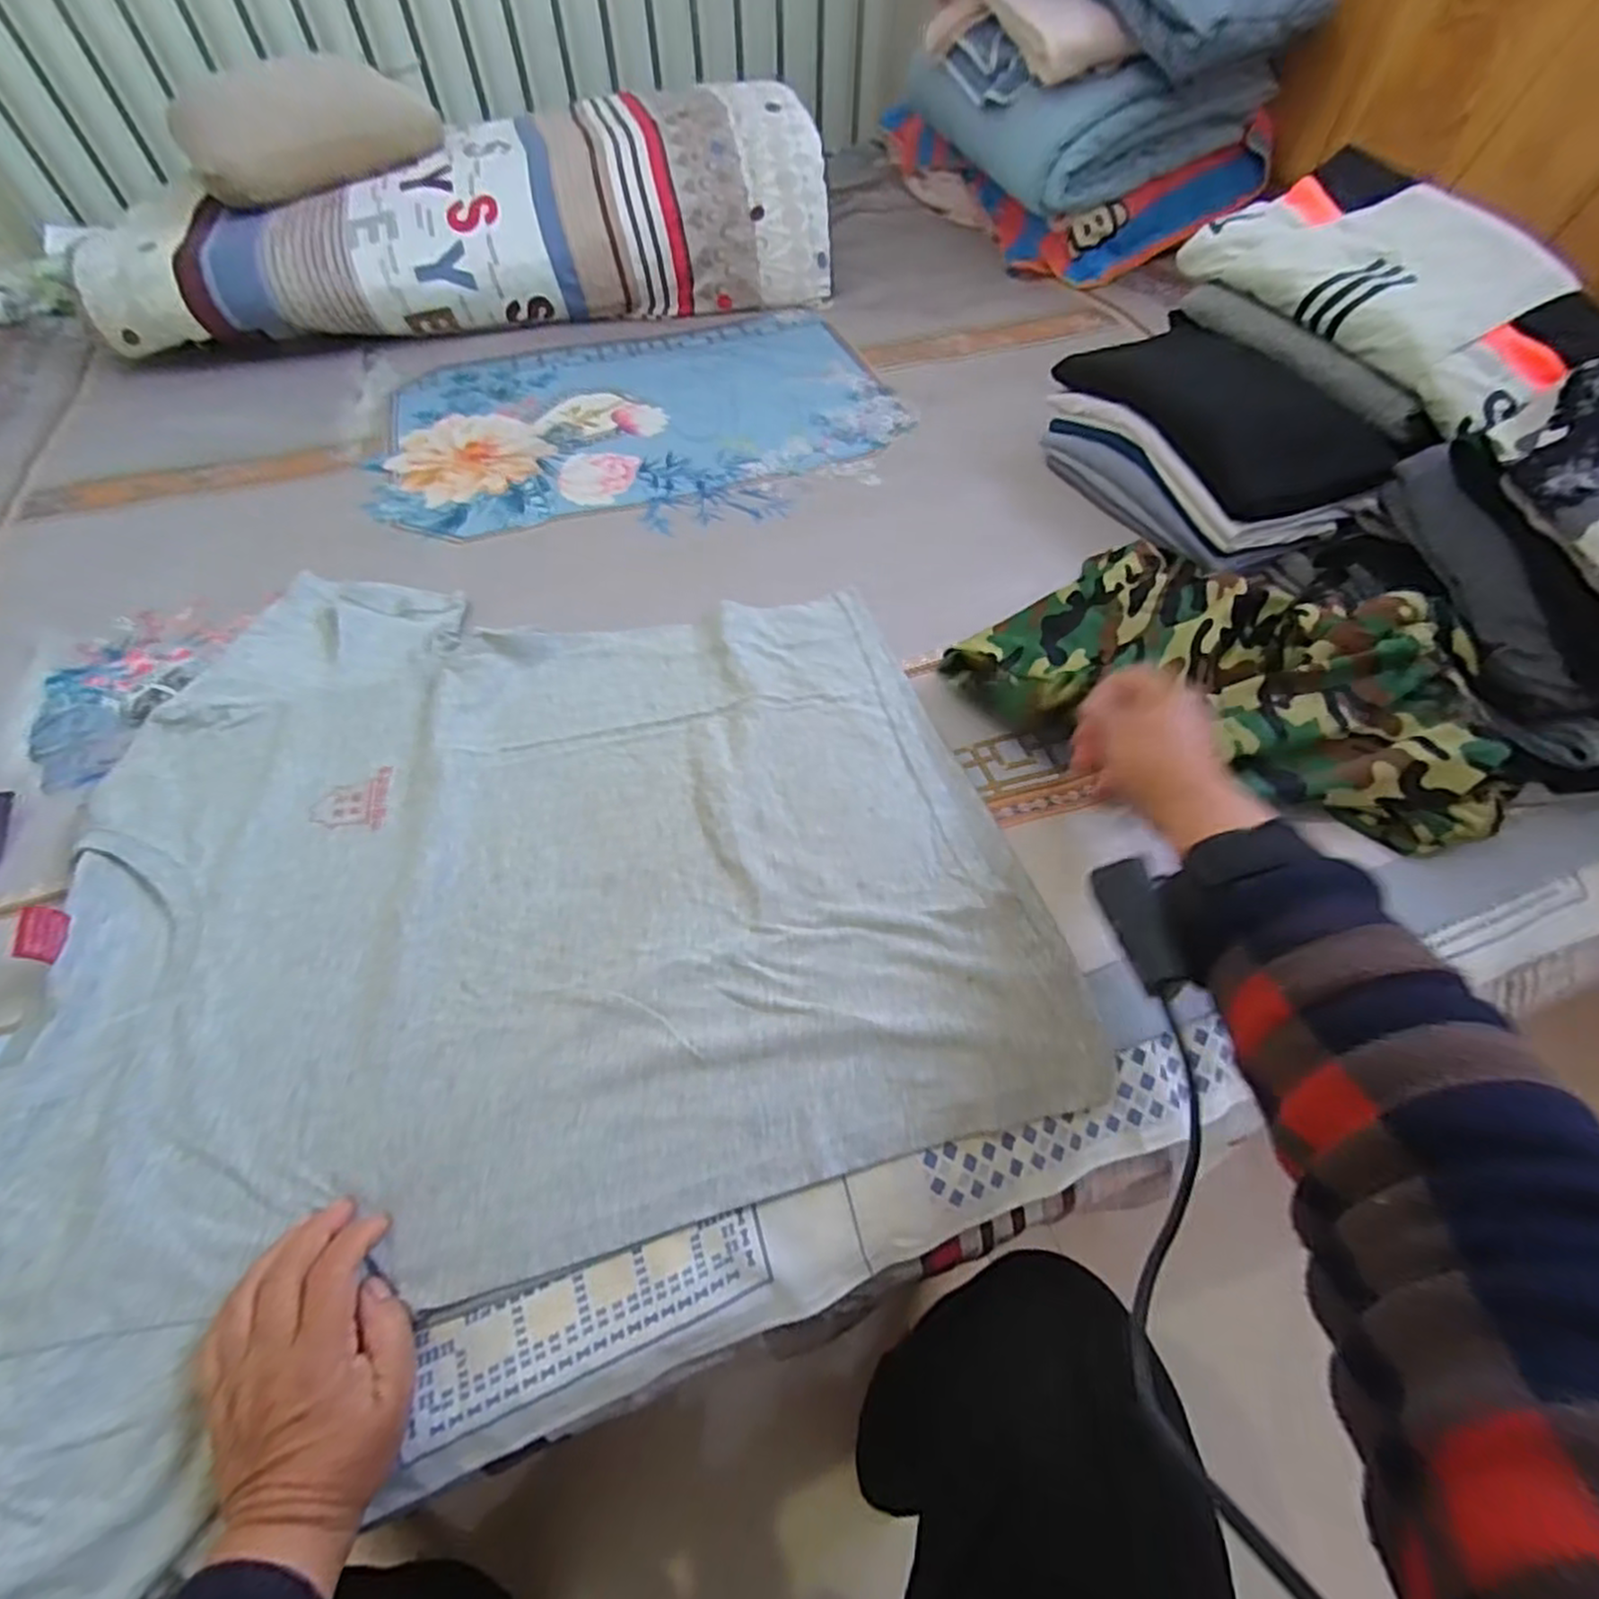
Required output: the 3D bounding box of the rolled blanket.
[{"bbox_3d":[-0.441,-0.784,0.988,0.958,0.192,0.251,-12,56,-7],"label":"rolled blanket"}]

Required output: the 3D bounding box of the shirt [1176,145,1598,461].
[{"bbox_3d":[0.576,-0.493,0.680,0.202,0.083,0.373,-22,58,-14],"label":"shirt"}]

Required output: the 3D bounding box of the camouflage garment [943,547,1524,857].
[{"bbox_3d":[0.306,-0.118,0.558,0.370,0.082,0.275,10,56,8],"label":"camouflage garment"}]

